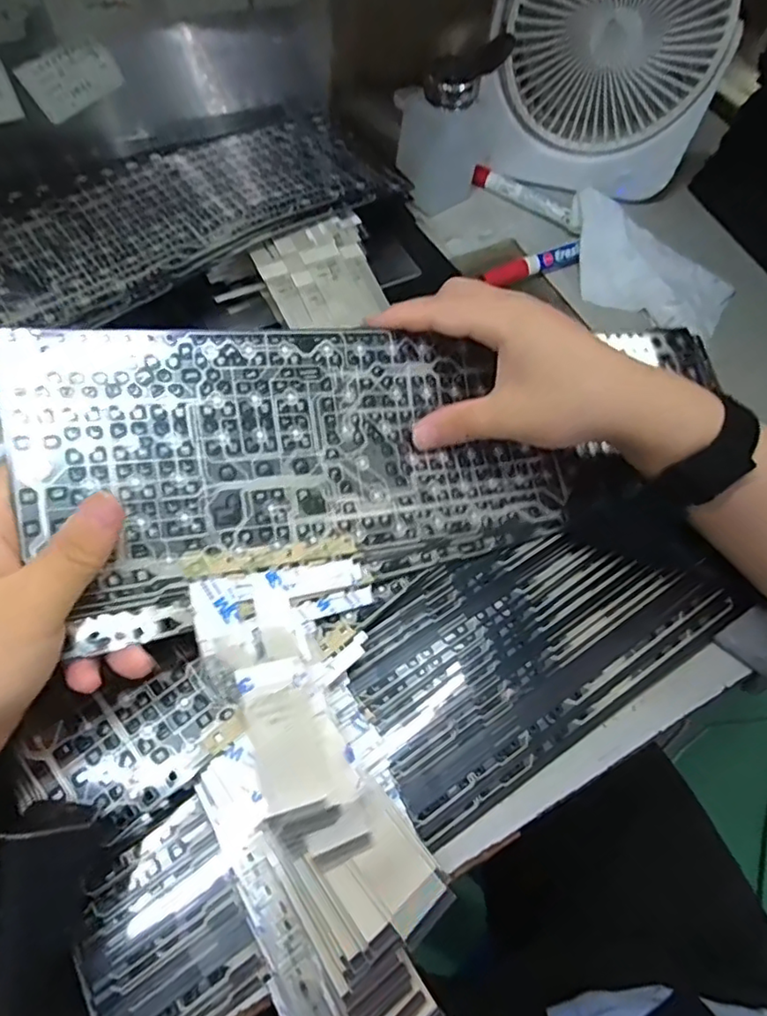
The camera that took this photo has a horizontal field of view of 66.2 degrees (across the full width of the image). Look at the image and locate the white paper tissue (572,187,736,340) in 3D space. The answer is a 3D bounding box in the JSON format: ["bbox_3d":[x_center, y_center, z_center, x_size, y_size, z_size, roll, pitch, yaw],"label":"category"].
[{"bbox_3d":[0.223,-0.206,0.495,0.149,0.032,0.087,24,62,6],"label":"white paper tissue"}]

